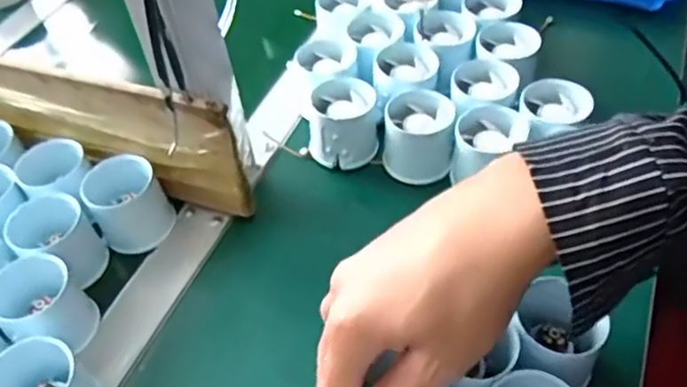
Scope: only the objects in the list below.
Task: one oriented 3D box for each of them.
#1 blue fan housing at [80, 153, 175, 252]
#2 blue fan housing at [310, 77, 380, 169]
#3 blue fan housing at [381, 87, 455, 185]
[{"bbox_3d":[-0.156,0.007,0.483,0.052,0.052,0.042,-27,50,-17],"label":"blue fan housing"},{"bbox_3d":[-0.001,-0.054,0.524,0.056,0.051,0.054,1,48,8],"label":"blue fan housing"},{"bbox_3d":[0.057,-0.046,0.506,0.052,0.046,0.058,2,48,9],"label":"blue fan housing"}]

